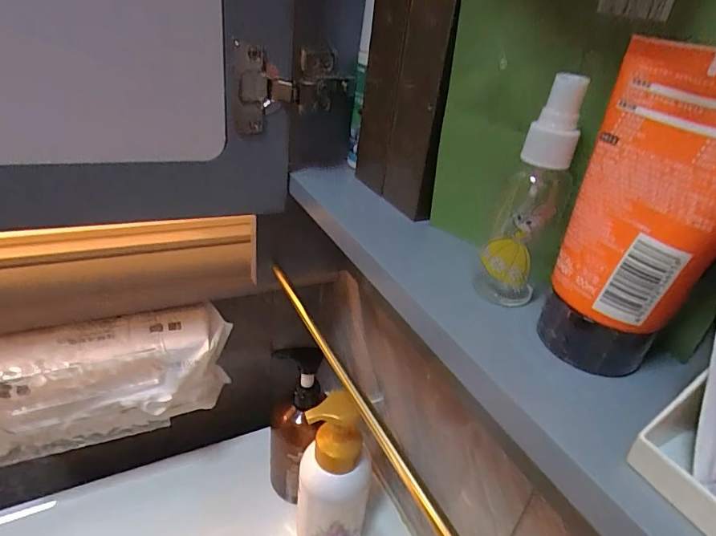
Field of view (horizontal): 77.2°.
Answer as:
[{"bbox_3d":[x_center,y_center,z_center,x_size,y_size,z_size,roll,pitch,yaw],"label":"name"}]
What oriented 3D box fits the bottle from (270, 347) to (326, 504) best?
[{"bbox_3d":[-0.071,0.186,0.519,0.060,0.199,0.078,1,31,-11],"label":"bottle"}]

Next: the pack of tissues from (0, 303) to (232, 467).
[{"bbox_3d":[-0.256,0.119,0.465,0.238,0.108,0.075,-9,35,-26],"label":"pack of tissues"}]

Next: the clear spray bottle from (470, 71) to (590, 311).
[{"bbox_3d":[0.089,-0.033,0.224,0.035,0.112,0.026,20,33,20],"label":"clear spray bottle"}]

